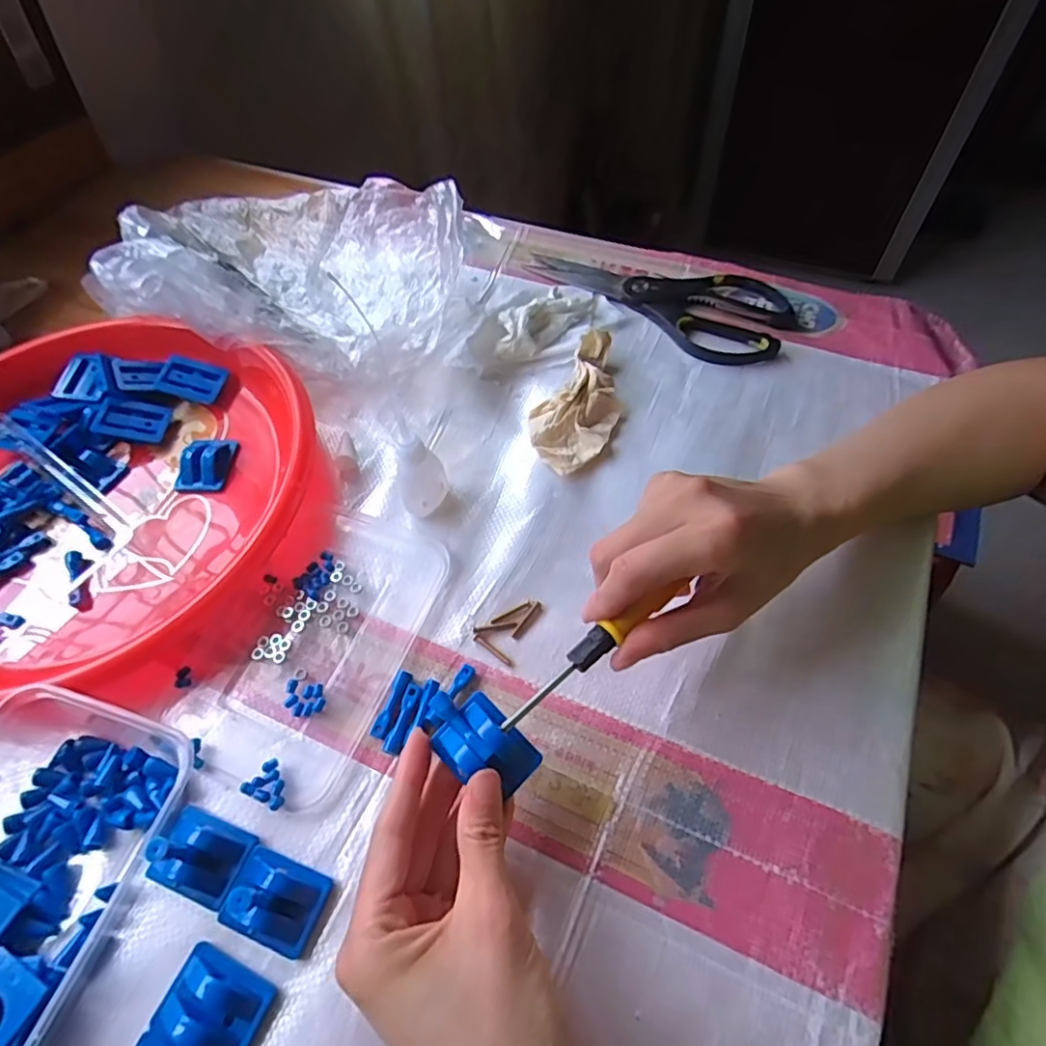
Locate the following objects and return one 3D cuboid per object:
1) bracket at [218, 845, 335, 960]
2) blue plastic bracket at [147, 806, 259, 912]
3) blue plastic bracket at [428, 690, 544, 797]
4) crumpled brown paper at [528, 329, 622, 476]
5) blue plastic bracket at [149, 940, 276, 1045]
[{"bbox_3d":[-0.116,0.175,0.276,0.042,0.019,0.033,16,60,14],"label":"bracket"},{"bbox_3d":[-0.158,0.154,0.277,0.045,0.042,0.033,15,60,13],"label":"blue plastic bracket"},{"bbox_3d":[-0.020,0.099,0.273,0.051,0.016,0.033,37,67,24],"label":"blue plastic bracket"},{"bbox_3d":[0.043,-0.085,0.421,0.055,0.025,0.115,27,63,20],"label":"crumpled brown paper"},{"bbox_3d":[-0.135,0.209,0.257,0.044,0.015,0.032,20,61,16],"label":"blue plastic bracket"}]

